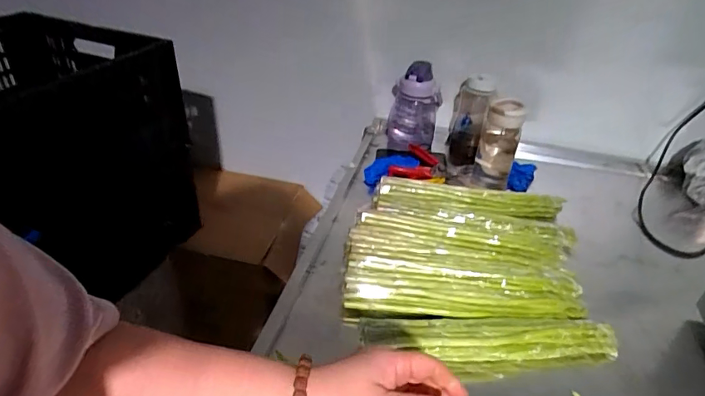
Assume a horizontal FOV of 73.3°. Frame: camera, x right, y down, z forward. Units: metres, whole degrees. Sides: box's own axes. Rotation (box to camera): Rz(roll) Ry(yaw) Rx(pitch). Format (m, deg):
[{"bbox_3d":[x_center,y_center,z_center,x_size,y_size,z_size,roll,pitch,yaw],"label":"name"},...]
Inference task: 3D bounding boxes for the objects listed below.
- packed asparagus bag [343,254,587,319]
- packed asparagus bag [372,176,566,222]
[{"bbox_3d":[0.170,0.133,0.729,0.360,0.027,0.092,4,35,0],"label":"packed asparagus bag"},{"bbox_3d":[0.228,0.006,0.937,0.366,0.033,0.106,3,35,-4],"label":"packed asparagus bag"}]

